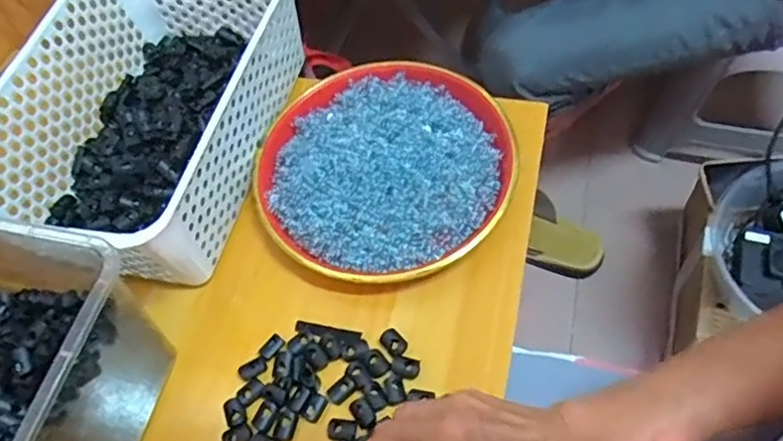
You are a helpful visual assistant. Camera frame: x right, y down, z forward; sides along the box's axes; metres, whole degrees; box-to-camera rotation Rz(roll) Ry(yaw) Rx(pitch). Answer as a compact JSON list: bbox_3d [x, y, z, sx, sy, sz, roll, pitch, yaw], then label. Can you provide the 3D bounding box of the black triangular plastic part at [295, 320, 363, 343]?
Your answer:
[{"bbox_3d":[-0.050,0.087,0.471,0.053,0.007,0.012,9,63,12],"label":"black triangular plastic part"}]

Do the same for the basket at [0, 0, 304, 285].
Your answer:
[{"bbox_3d":[-0.212,-0.107,0.522,0.198,0.096,0.285,11,63,13],"label":"basket"}]

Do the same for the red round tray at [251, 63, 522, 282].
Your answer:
[{"bbox_3d":[-0.007,-0.048,0.516,0.203,0.027,0.211,-3,61,6],"label":"red round tray"}]

